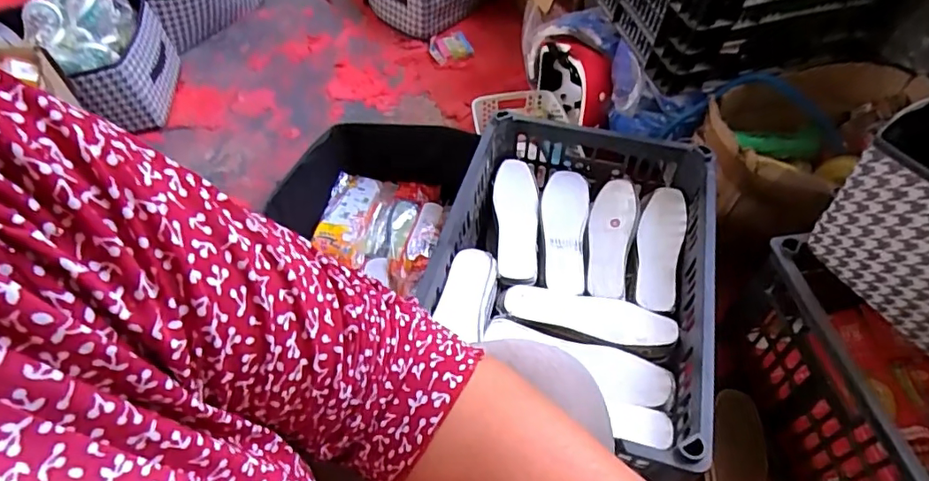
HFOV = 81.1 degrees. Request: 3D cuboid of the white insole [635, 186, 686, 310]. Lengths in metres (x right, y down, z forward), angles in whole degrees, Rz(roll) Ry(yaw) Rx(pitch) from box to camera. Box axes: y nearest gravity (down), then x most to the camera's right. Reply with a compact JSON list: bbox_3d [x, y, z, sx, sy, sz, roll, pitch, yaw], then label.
[{"bbox_3d":[0.288,0.008,0.795,0.061,0.020,0.212,14,53,10],"label":"white insole"}]

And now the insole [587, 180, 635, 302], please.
[{"bbox_3d":[0.216,-0.005,0.810,0.063,0.023,0.211,13,53,9],"label":"insole"}]

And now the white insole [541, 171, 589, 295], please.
[{"bbox_3d":[0.150,-0.016,0.828,0.069,0.019,0.232,8,53,6],"label":"white insole"}]

